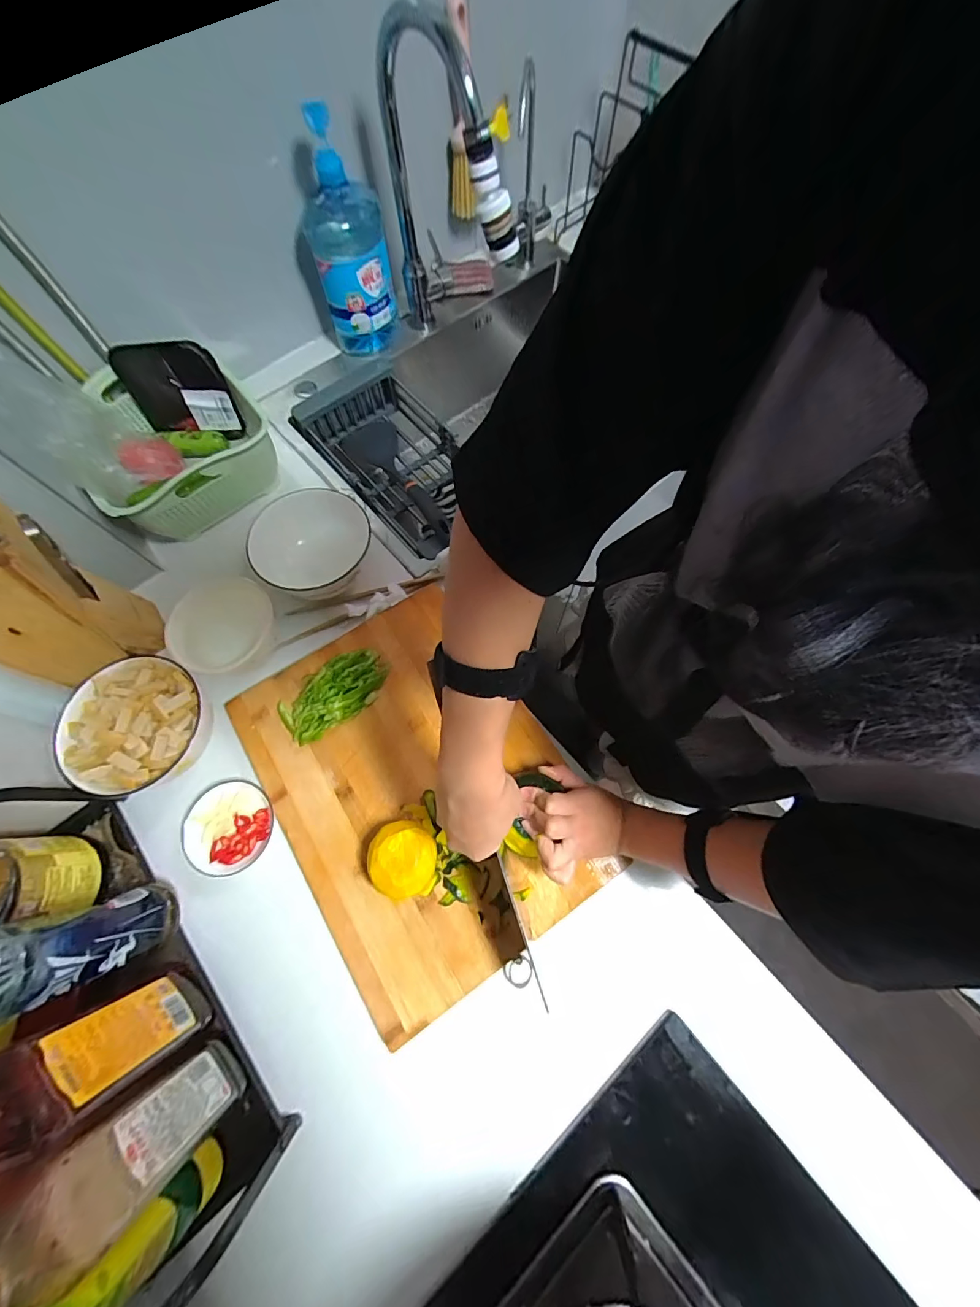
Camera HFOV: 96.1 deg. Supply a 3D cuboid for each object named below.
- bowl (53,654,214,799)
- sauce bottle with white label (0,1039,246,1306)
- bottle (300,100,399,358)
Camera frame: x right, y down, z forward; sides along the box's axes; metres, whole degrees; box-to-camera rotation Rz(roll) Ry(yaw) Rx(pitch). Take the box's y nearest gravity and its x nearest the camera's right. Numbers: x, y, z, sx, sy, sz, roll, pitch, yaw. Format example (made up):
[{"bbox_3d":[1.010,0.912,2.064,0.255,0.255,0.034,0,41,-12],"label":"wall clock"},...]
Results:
[{"bbox_3d":[-0.392,0.081,0.491,0.140,0.081,0.145,0,71,1],"label":"bowl"},{"bbox_3d":[-0.264,0.360,0.297,0.056,0.233,0.064,42,76,14],"label":"sauce bottle with white label"},{"bbox_3d":[-0.202,-0.587,0.635,0.104,0.284,0.108,-11,71,-3],"label":"bottle"}]

